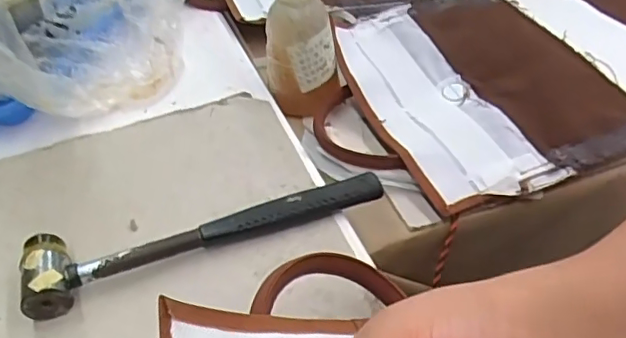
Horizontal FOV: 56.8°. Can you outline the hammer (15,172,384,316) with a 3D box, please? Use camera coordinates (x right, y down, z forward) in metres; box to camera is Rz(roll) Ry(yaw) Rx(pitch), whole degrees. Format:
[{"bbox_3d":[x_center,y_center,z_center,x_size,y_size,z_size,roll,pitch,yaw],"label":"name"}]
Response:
[{"bbox_3d":[-0.071,0.037,0.396,0.237,0.024,0.049,-17,43,-13],"label":"hammer"}]

